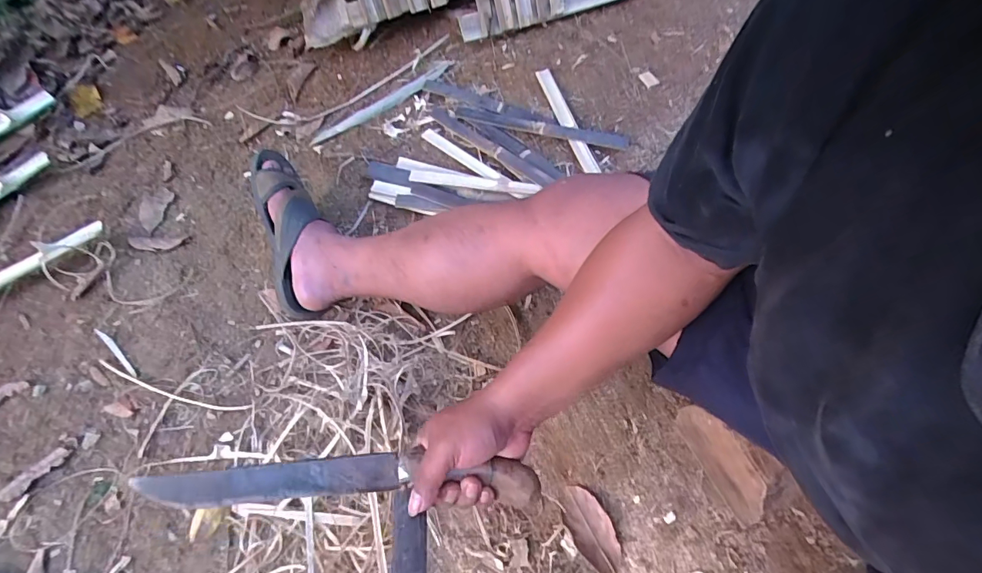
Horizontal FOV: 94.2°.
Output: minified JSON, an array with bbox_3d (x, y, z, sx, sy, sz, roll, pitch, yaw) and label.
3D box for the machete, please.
[{"bbox_3d":[-0.132,0.172,0.406,0.346,0.030,0.041,-1,63,0],"label":"machete"}]

